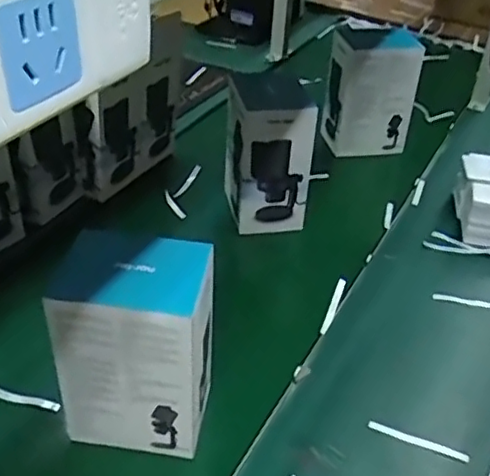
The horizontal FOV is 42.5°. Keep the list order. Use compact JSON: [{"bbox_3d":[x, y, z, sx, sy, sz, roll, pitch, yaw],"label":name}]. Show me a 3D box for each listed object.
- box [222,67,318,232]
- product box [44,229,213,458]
[{"bbox_3d":[0.036,-0.142,1.066,0.128,0.233,0.135,-3,37,-9],"label":"box"},{"bbox_3d":[-0.117,0.122,0.705,0.152,0.216,0.118,7,37,4],"label":"product box"}]

